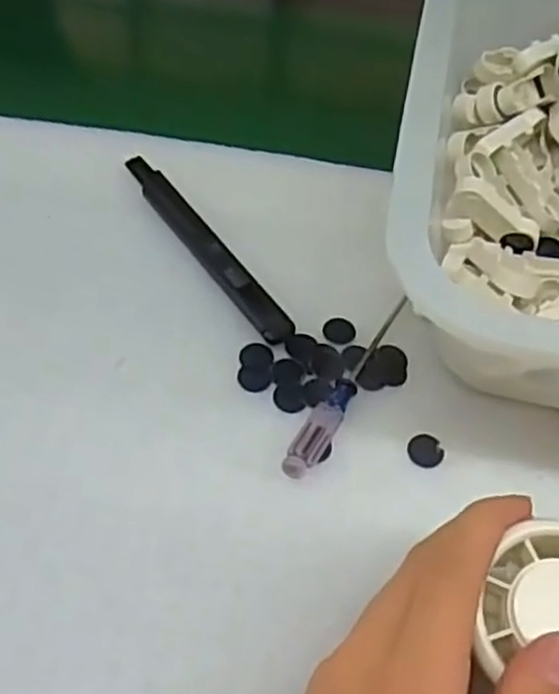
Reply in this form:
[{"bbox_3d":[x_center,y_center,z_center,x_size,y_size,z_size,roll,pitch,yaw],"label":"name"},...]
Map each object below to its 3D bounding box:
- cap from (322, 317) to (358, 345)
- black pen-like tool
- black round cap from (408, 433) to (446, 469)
[{"bbox_3d":[0.028,-0.008,0.357,0.015,0.004,0.015,4,56,-2],"label":"cap"},{"bbox_3d":[-0.038,-0.051,0.376,0.017,0.009,0.135,-29,63,-22],"label":"black pen-like tool"},{"bbox_3d":[0.062,0.043,0.324,0.015,0.004,0.015,2,56,-3],"label":"black round cap"}]

